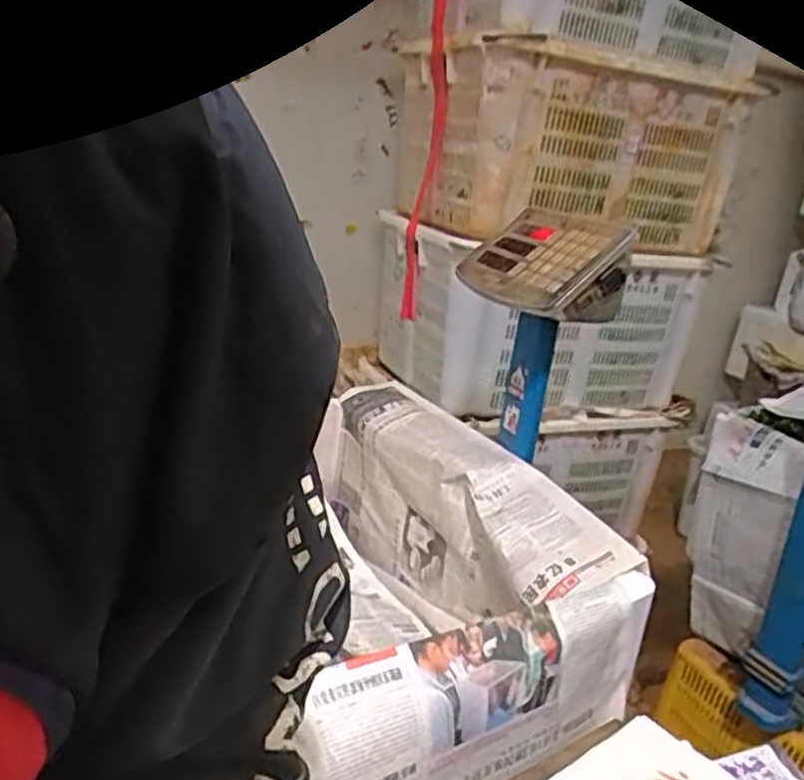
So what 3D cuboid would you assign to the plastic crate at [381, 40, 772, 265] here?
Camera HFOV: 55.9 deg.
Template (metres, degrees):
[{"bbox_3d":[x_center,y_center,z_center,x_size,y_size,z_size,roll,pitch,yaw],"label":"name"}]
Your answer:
[{"bbox_3d":[0.366,-0.505,1.627,0.688,0.337,0.396,-6,22,-33],"label":"plastic crate"}]

